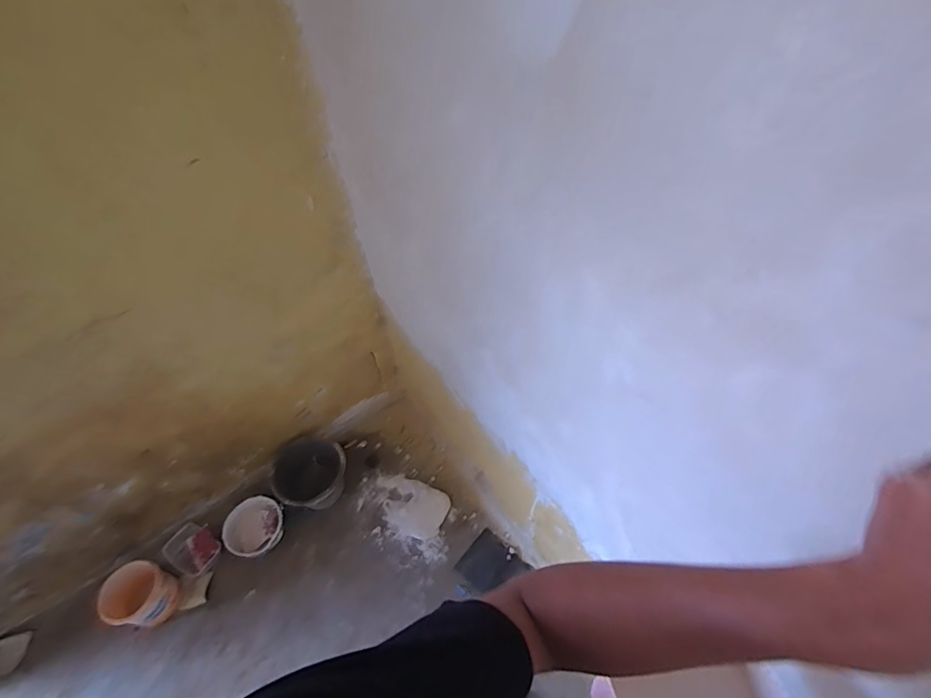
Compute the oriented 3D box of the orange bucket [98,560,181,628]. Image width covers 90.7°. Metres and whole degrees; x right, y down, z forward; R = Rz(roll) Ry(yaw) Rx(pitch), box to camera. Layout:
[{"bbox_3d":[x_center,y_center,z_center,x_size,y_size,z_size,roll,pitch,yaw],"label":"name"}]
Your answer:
[{"bbox_3d":[-0.948,0.721,1.347,0.161,0.155,0.151,-2,55,2],"label":"orange bucket"}]

